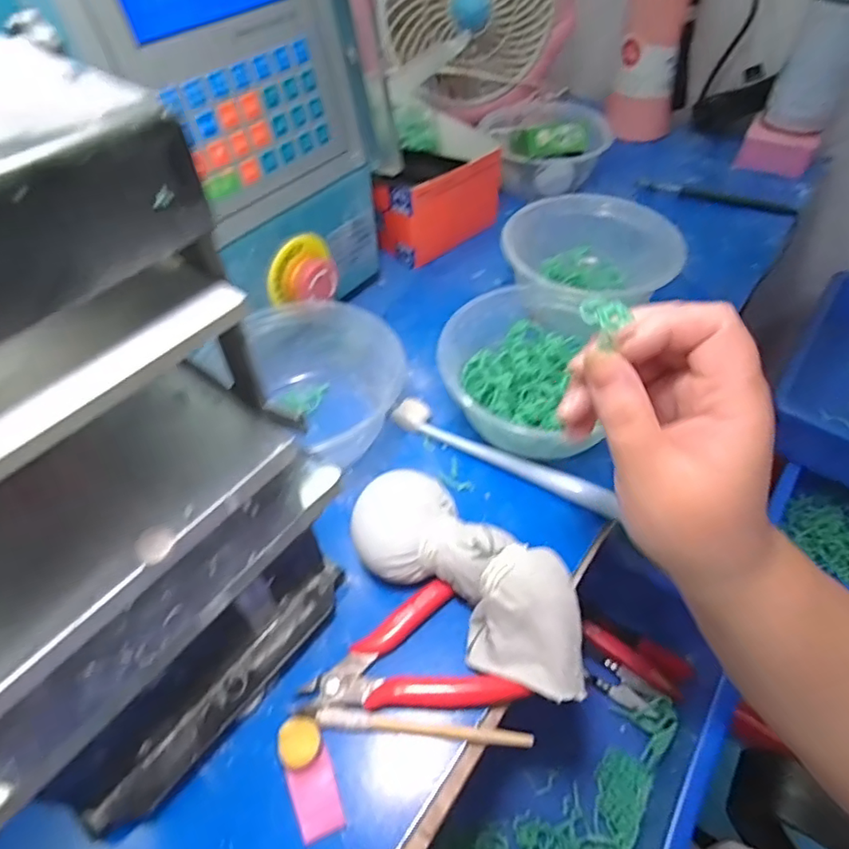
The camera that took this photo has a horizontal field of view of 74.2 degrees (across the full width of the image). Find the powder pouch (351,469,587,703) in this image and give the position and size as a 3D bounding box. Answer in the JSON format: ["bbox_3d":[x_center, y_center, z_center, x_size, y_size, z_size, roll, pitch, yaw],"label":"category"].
[{"bbox_3d":[0.025,0.081,0.301,0.149,0.043,0.062,29,57,22],"label":"powder pouch"}]

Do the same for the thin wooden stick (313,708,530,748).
[{"bbox_3d":[0.000,0.148,0.275,0.104,0.006,0.009,3,51,4],"label":"thin wooden stick"}]

